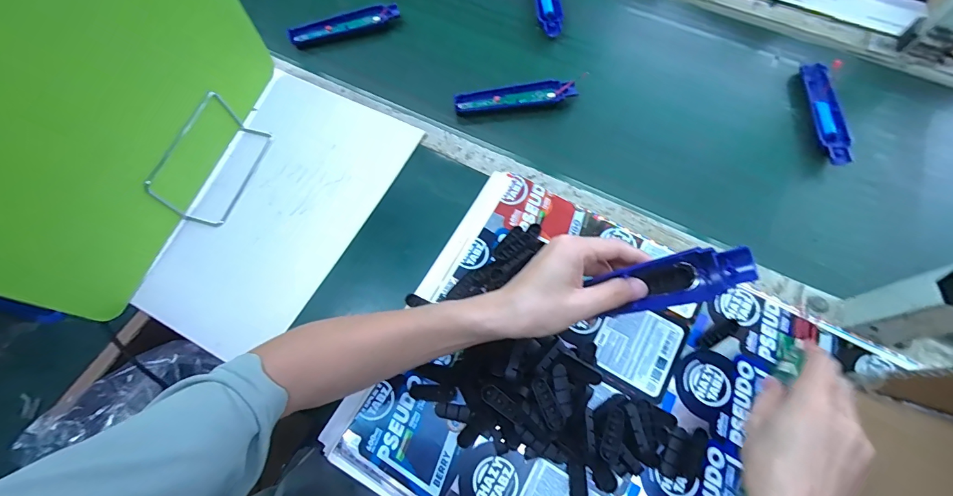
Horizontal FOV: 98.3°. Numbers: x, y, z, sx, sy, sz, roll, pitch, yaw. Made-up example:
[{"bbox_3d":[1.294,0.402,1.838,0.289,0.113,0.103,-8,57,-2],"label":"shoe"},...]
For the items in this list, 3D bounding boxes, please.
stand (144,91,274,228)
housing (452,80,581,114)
[{"bbox_3d":[-0.337,-0.118,0.516,0.076,0.086,0.157,20,70,7],"label":"stand"},{"bbox_3d":[0.054,-0.217,0.586,0.168,0.019,0.033,-6,67,0],"label":"housing"}]

